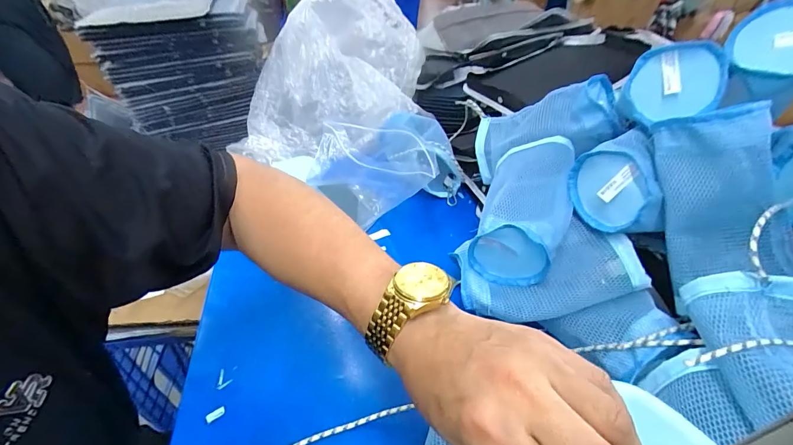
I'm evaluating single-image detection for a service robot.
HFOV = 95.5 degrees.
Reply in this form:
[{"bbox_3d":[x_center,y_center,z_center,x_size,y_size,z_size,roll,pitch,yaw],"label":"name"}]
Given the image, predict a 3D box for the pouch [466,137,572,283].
[{"bbox_3d":[0.170,-0.023,0.484,0.100,0.097,0.196,15,45,15],"label":"pouch"}]

